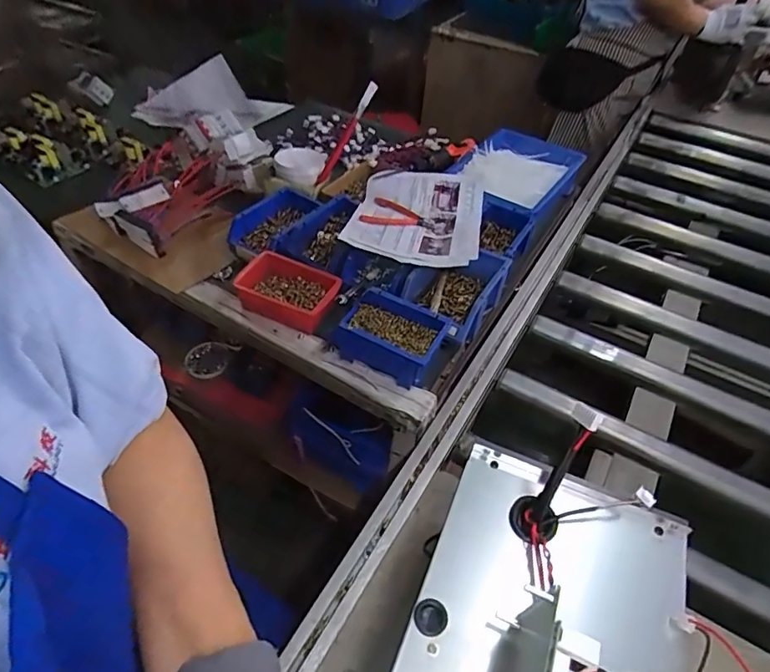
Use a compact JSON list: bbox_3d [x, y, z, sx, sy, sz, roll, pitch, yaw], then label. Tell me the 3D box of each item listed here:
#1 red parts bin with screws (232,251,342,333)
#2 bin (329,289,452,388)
[{"bbox_3d":[-0.165,-0.074,0.820,0.172,0.051,0.097,19,49,13],"label":"red parts bin with screws"},{"bbox_3d":[0.005,-0.005,0.754,0.161,0.059,0.102,23,50,16],"label":"bin"}]

